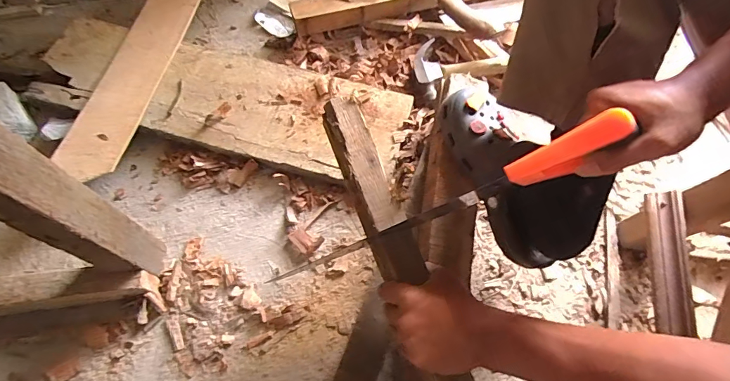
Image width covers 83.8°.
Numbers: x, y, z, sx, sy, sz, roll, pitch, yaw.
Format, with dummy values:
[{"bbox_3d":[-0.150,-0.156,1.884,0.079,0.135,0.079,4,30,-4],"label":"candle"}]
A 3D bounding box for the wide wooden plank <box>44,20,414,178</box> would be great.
[{"bbox_3d":[-0.254,-0.162,0.718,0.650,0.045,0.187,15,65,8],"label":"wide wooden plank"}]

